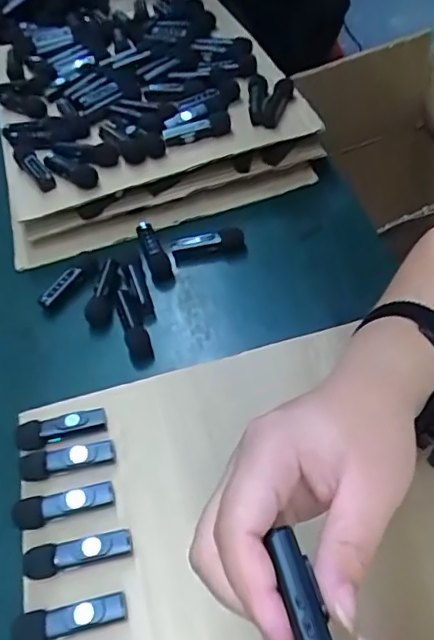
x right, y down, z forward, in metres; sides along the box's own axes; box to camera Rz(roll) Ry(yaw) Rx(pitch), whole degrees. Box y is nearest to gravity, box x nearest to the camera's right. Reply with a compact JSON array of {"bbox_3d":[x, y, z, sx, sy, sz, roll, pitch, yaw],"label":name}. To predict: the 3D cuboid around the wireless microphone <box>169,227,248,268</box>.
[{"bbox_3d":[-0.007,-0.063,0.491,0.064,0.018,0.024,-7,51,-1],"label":"wireless microphone"}]

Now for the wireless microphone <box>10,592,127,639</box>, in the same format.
[{"bbox_3d":[-0.084,0.170,0.315,0.064,0.009,0.019,-12,52,-4],"label":"wireless microphone"}]

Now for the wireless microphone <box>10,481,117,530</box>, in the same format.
[{"bbox_3d":[-0.099,0.119,0.358,0.063,0.012,0.019,-11,52,-4],"label":"wireless microphone"}]

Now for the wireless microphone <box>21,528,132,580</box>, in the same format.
[{"bbox_3d":[-0.085,0.141,0.338,0.064,0.011,0.018,-11,52,-4],"label":"wireless microphone"}]

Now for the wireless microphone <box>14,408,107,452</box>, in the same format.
[{"bbox_3d":[-0.111,0.078,0.394,0.063,0.011,0.021,-11,52,-4],"label":"wireless microphone"}]

